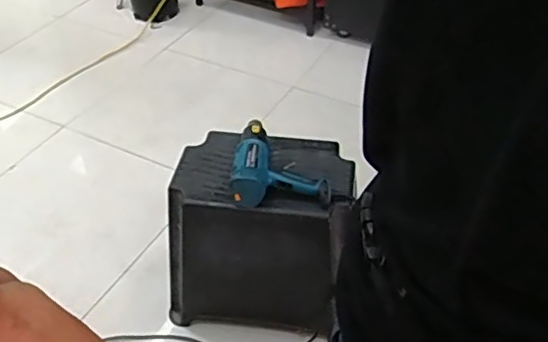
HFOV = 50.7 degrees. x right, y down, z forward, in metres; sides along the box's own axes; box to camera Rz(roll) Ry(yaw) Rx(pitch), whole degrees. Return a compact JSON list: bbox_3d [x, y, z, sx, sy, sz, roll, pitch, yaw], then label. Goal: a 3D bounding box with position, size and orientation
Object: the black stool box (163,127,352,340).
[{"bbox_3d":[-0.036,0.132,1.355,0.412,0.392,0.290,7,42,9],"label":"black stool box"}]

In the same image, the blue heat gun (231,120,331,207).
[{"bbox_3d":[0.017,-0.027,1.228,0.200,0.061,0.214,1,41,3],"label":"blue heat gun"}]

